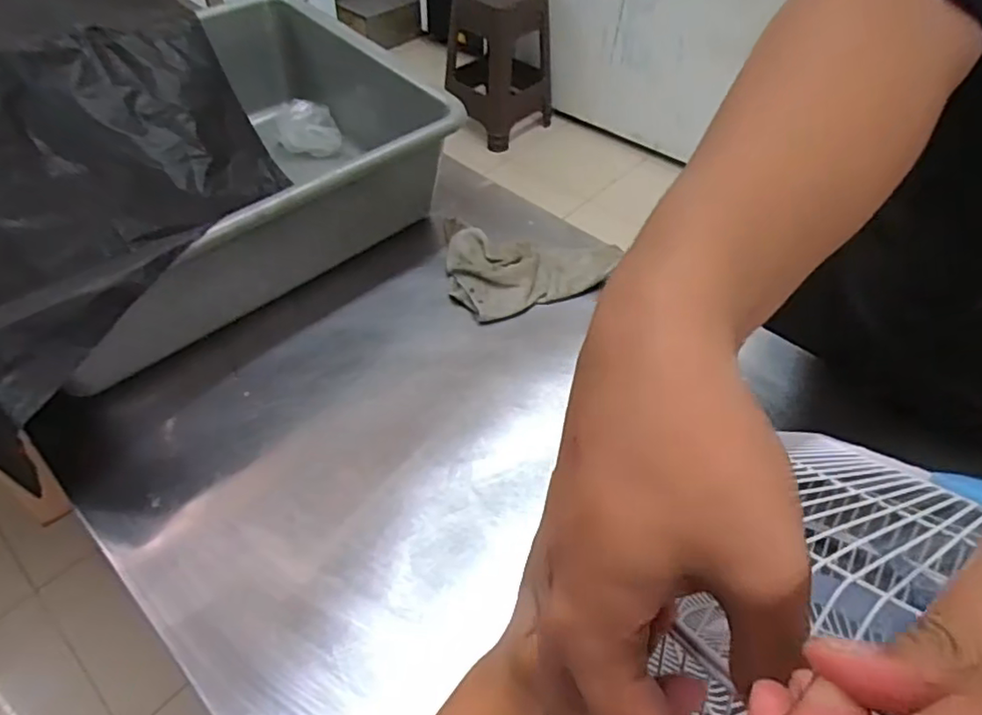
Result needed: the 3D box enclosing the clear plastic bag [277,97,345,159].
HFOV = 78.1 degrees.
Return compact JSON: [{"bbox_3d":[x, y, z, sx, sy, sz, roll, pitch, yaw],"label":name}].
[{"bbox_3d":[-0.278,-0.350,0.921,0.092,0.074,0.054,-12,51,-12],"label":"clear plastic bag"}]

